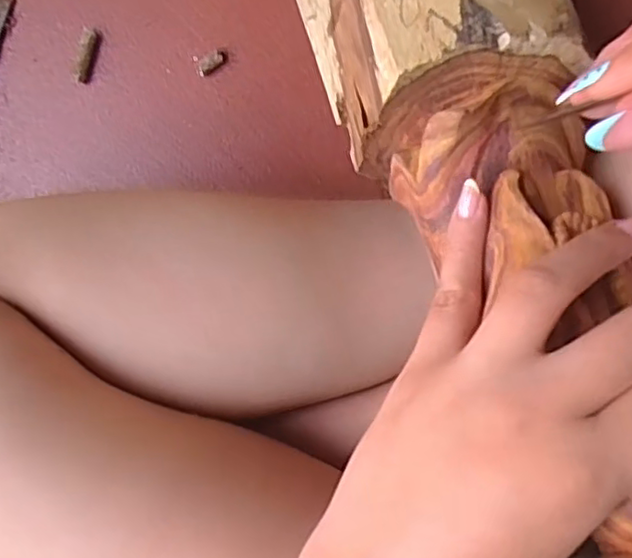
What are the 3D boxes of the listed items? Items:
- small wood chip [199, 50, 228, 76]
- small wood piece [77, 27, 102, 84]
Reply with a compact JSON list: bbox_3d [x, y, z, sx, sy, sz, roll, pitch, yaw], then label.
[{"bbox_3d":[-0.059,-0.124,0.373,0.017,0.006,0.009,-24,92,9],"label":"small wood chip"},{"bbox_3d":[-0.133,-0.131,0.382,0.007,0.010,0.031,18,97,6],"label":"small wood piece"}]

